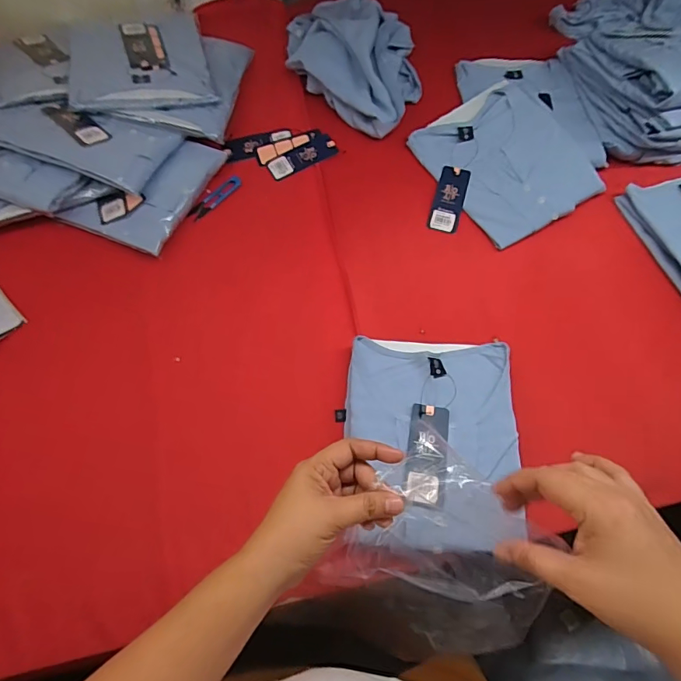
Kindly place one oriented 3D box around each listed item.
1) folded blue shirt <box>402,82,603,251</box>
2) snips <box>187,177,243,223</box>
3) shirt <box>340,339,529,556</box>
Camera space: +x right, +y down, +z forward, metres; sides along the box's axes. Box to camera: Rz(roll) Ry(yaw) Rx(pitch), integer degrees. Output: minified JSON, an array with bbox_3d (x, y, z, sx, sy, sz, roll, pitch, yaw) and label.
[{"bbox_3d":[0.277,-0.303,0.743,0.225,0.034,0.260,-28,72,-12],"label":"folded blue shirt"},{"bbox_3d":[-0.202,-0.232,0.729,0.022,0.010,0.104,38,72,12],"label":"snips"},{"bbox_3d":[0.112,0.117,0.558,0.208,0.018,0.254,4,63,-1],"label":"shirt"}]

